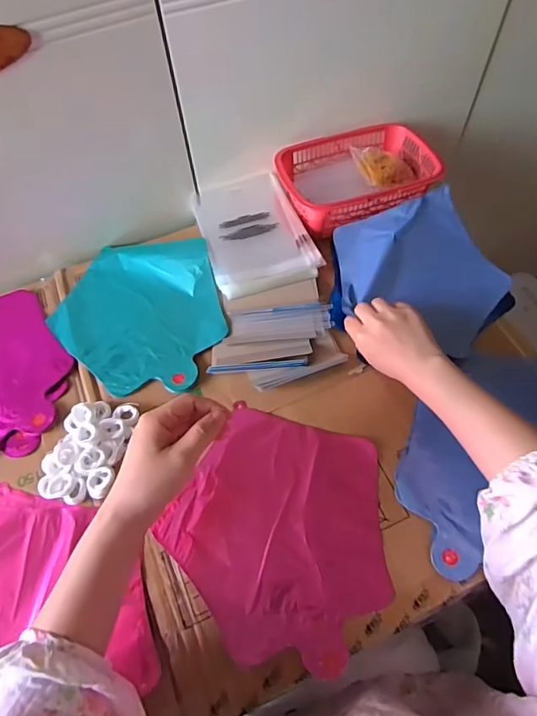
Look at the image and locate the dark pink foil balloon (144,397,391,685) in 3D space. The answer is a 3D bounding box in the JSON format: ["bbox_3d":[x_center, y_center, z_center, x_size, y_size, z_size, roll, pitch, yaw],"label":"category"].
[{"bbox_3d":[0.015,0.173,0.486,0.216,0.016,0.221,21,64,14],"label":"dark pink foil balloon"}]

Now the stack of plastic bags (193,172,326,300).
[{"bbox_3d":[-0.021,-0.181,0.664,0.137,0.023,0.198,-16,61,-6],"label":"stack of plastic bags"}]

